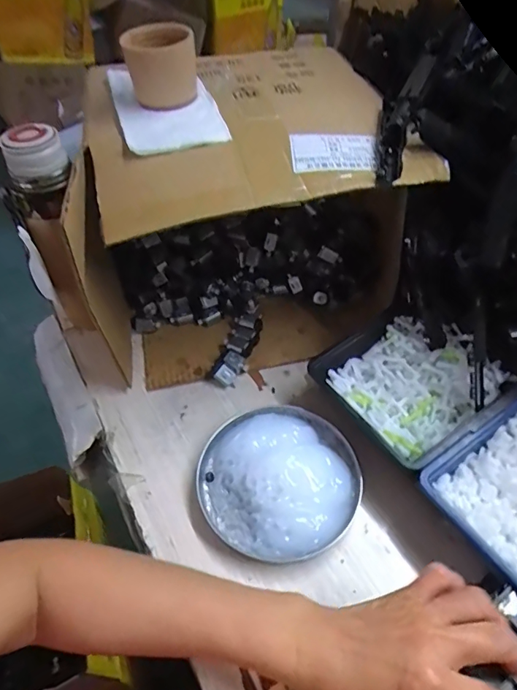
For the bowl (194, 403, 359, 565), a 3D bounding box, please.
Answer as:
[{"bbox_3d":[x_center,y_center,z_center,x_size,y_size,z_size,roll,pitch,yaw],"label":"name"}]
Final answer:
[{"bbox_3d":[0.018,0.117,0.415,0.139,0.038,0.141,-1,49,1],"label":"bowl"}]

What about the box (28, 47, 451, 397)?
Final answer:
[{"bbox_3d":[-0.027,-0.143,0.503,0.344,0.224,0.271,-13,50,-10],"label":"box"}]

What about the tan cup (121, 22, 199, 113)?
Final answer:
[{"bbox_3d":[-0.086,-0.249,0.412,0.060,0.059,0.058,-1,49,1],"label":"tan cup"}]

